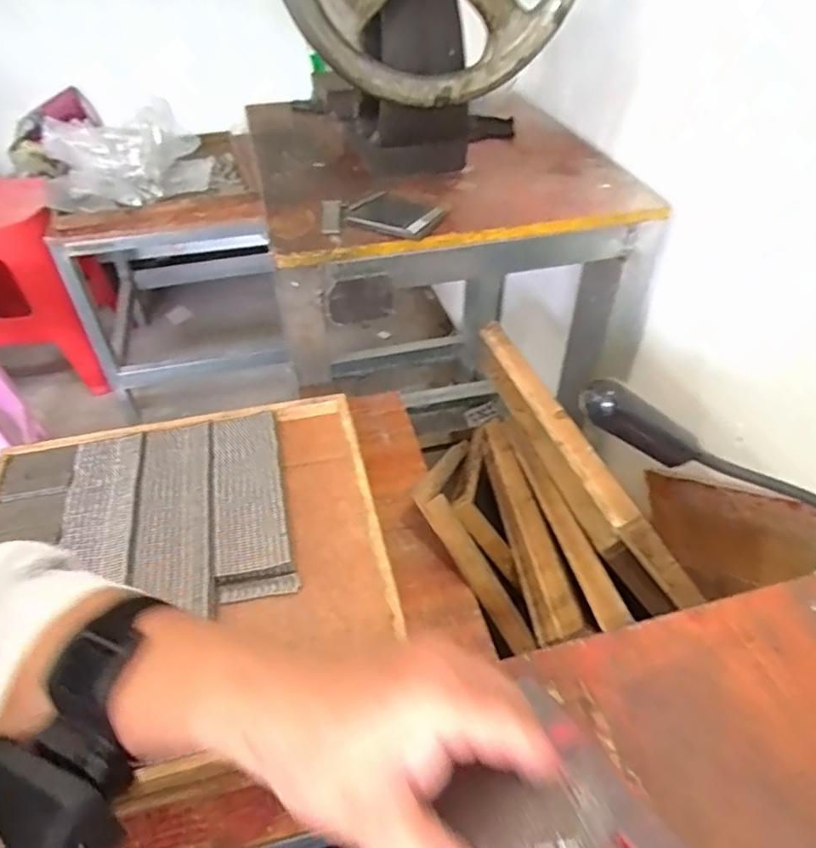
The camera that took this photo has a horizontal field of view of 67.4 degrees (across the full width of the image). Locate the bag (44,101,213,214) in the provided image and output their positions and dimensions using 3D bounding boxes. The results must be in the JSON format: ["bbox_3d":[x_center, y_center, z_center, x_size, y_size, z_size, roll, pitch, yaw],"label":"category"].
[{"bbox_3d":[-0.605,-0.571,1.306,0.372,0.137,0.235,-28,49,-27],"label":"bag"}]

